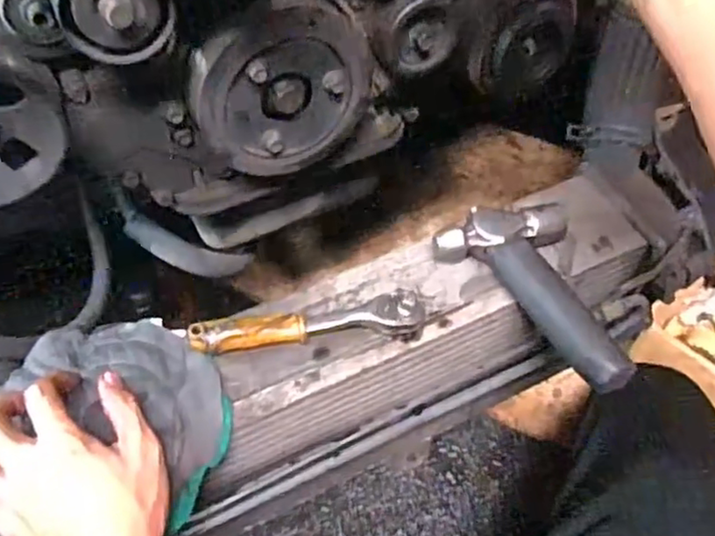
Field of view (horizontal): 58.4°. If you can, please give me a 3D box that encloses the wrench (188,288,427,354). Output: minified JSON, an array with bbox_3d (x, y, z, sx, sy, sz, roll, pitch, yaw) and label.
[{"bbox_3d":[-0.035,0.044,0.495,0.180,0.029,0.033,-9,56,-8],"label":"wrench"}]

